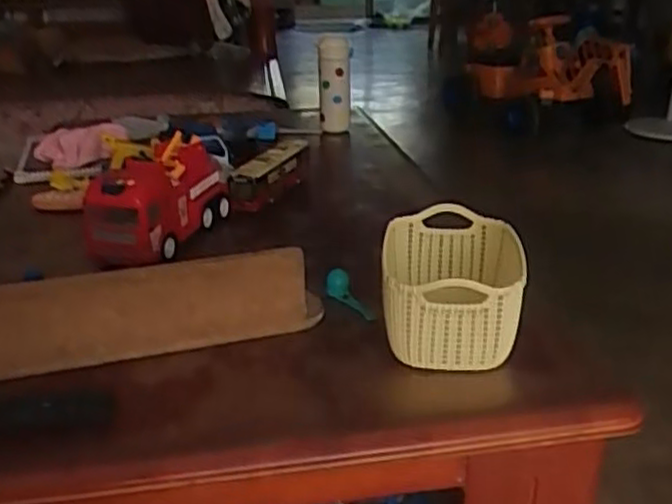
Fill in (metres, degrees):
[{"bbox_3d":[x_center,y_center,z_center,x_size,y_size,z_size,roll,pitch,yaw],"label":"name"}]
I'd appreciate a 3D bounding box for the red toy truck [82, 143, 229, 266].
[{"bbox_3d":[-0.245,-0.080,1.032,0.105,0.108,0.265,8,25,20],"label":"red toy truck"}]

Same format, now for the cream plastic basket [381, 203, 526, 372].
[{"bbox_3d":[0.122,0.041,0.775,0.147,0.111,0.196,5,24,12],"label":"cream plastic basket"}]

